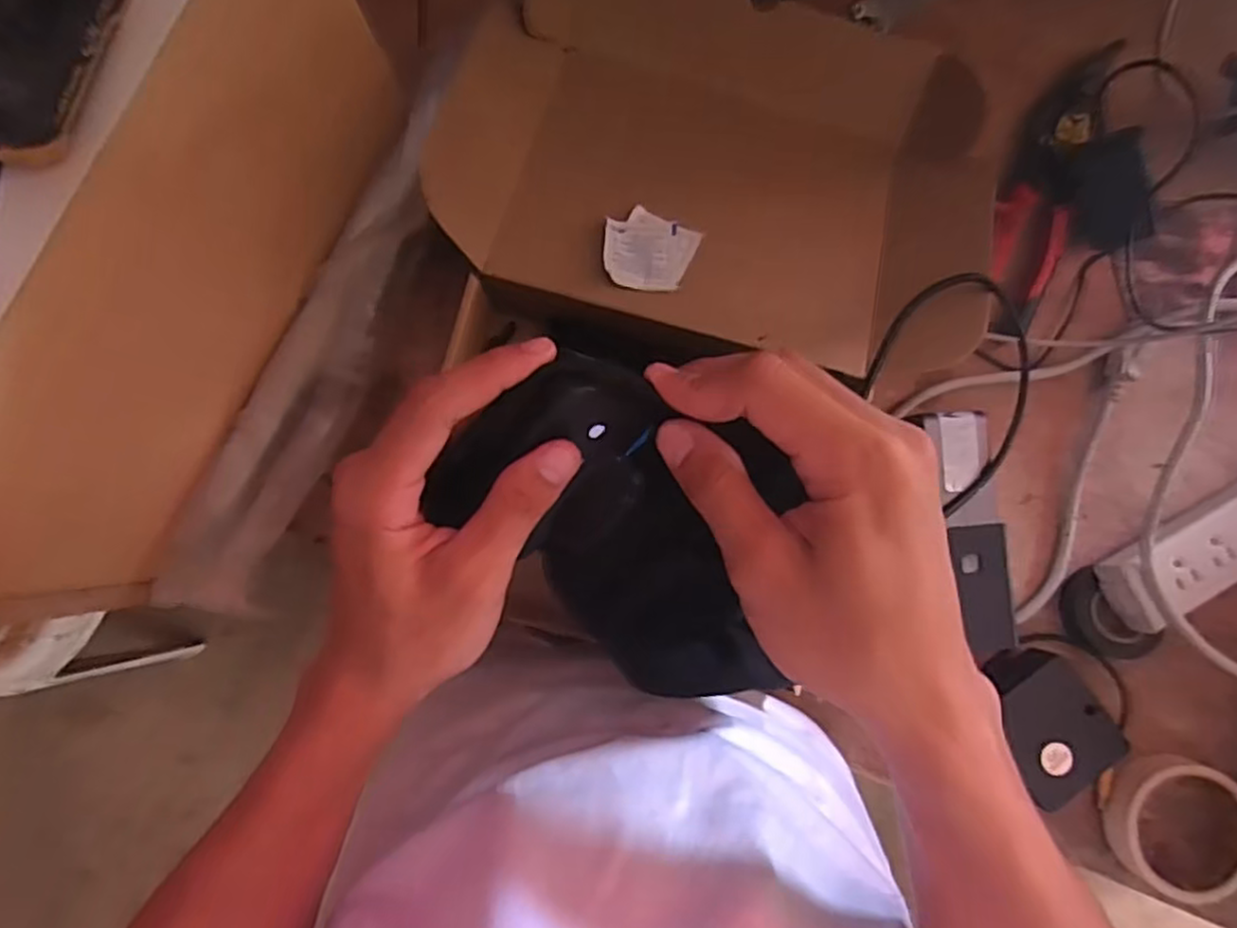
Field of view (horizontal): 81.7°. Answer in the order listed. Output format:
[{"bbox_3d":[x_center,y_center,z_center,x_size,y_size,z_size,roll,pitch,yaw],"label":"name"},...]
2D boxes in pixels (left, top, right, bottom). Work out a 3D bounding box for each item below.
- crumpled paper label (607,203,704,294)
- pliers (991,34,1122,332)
[{"bbox_3d":[0.018,-0.140,0.469,0.058,0.004,0.062,25,67,-3],"label":"crumpled paper label"},{"bbox_3d":[0.312,-0.208,0.525,0.051,0.018,0.224,18,85,0],"label":"pliers"}]

